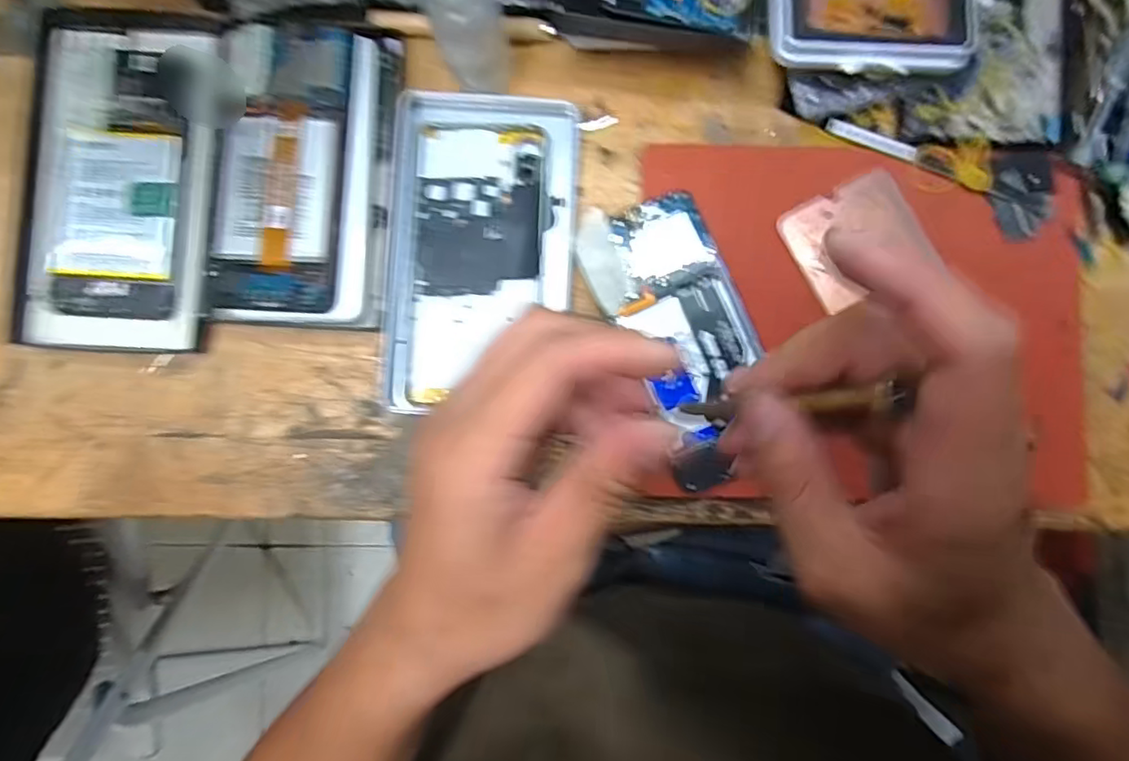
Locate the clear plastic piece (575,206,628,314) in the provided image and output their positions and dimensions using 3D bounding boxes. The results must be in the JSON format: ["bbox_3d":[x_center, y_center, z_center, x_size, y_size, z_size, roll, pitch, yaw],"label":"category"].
[{"bbox_3d":[0.020,-0.066,0.330,0.022,0.004,0.059,-17,89,-3],"label":"clear plastic piece"}]

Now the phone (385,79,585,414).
[{"bbox_3d":[-0.047,-0.072,0.337,0.102,0.018,0.175,3,88,-1],"label":"phone"}]

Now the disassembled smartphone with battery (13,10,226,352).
[{"bbox_3d":[-0.249,-0.116,0.332,0.110,0.008,0.193,3,88,-1],"label":"disassembled smartphone with battery"}]

